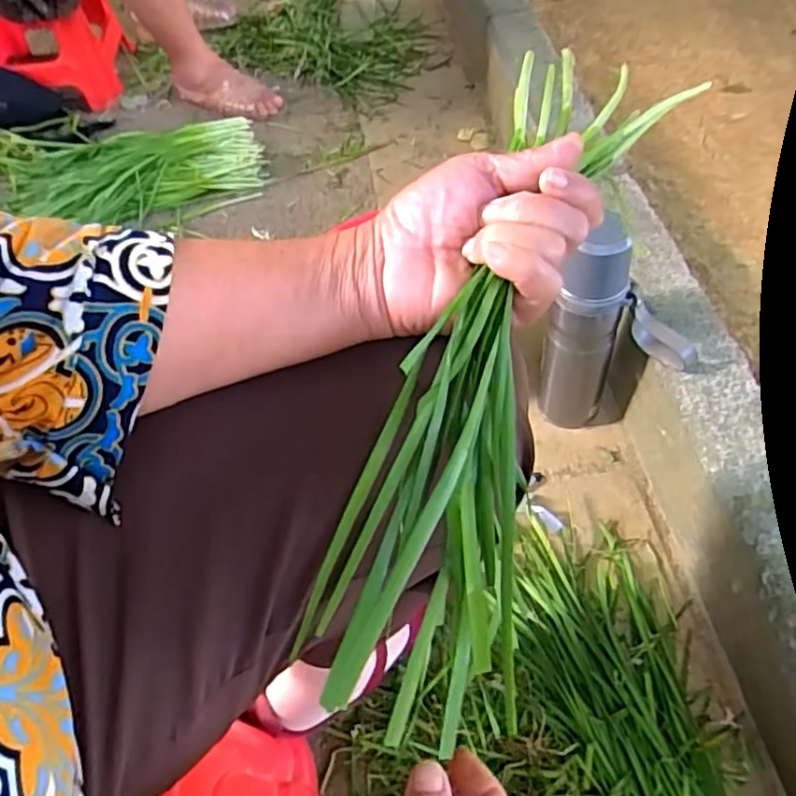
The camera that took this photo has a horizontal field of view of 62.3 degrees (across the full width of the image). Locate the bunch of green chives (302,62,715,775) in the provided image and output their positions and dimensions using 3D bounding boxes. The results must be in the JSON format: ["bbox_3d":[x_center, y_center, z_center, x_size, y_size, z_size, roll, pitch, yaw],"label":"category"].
[{"bbox_3d":[0.049,-0.035,0.305,0.072,0.050,0.349,14,65,14],"label":"bunch of green chives"}]

